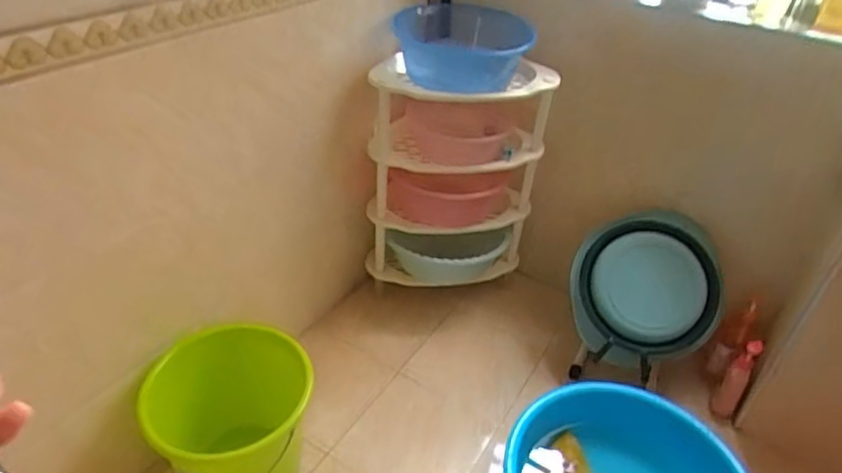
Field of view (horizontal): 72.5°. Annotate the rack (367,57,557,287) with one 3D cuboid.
[{"bbox_3d":[0.092,-0.169,1.617,0.450,0.643,0.281,9,37,6],"label":"rack"}]

